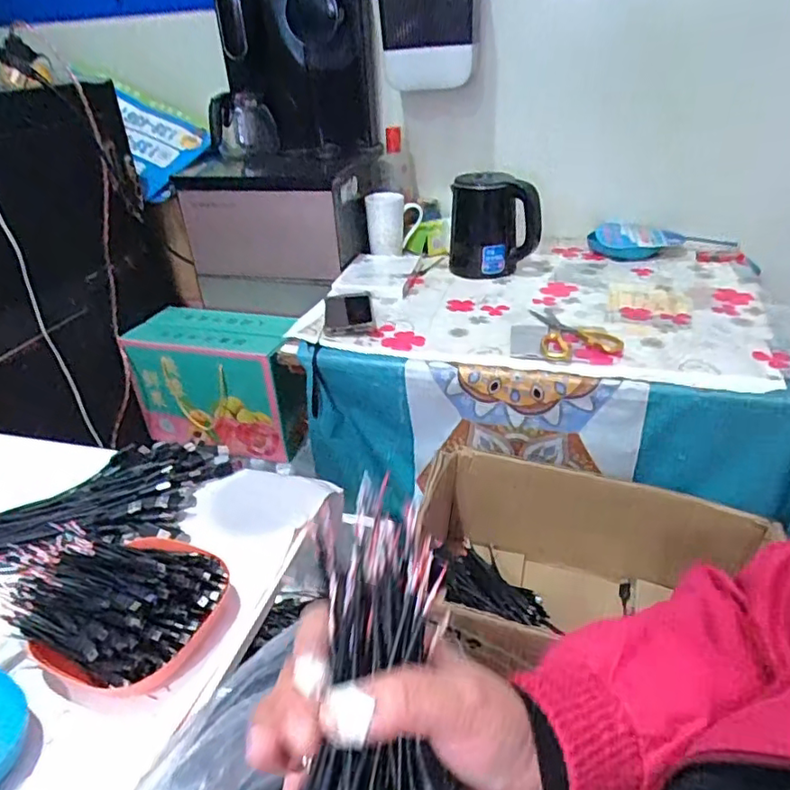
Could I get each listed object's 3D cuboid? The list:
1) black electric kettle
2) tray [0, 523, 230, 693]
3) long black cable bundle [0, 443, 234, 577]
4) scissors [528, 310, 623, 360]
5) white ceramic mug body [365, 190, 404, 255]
[{"bbox_3d":[0.186,-0.320,1.112,0.169,0.165,0.138,1,32,7],"label":"black electric kettle"},{"bbox_3d":[-0.231,0.159,0.493,0.192,0.076,0.135,19,38,32],"label":"tray"},{"bbox_3d":[-0.435,0.108,0.642,0.460,0.032,0.193,2,32,8],"label":"long black cable bundle"},{"bbox_3d":[0.267,-0.096,0.886,0.111,0.010,0.176,0,32,5],"label":"scissors"},{"bbox_3d":[-0.018,-0.338,1.187,0.074,0.106,0.083,-4,32,-2],"label":"white ceramic mug body"}]

